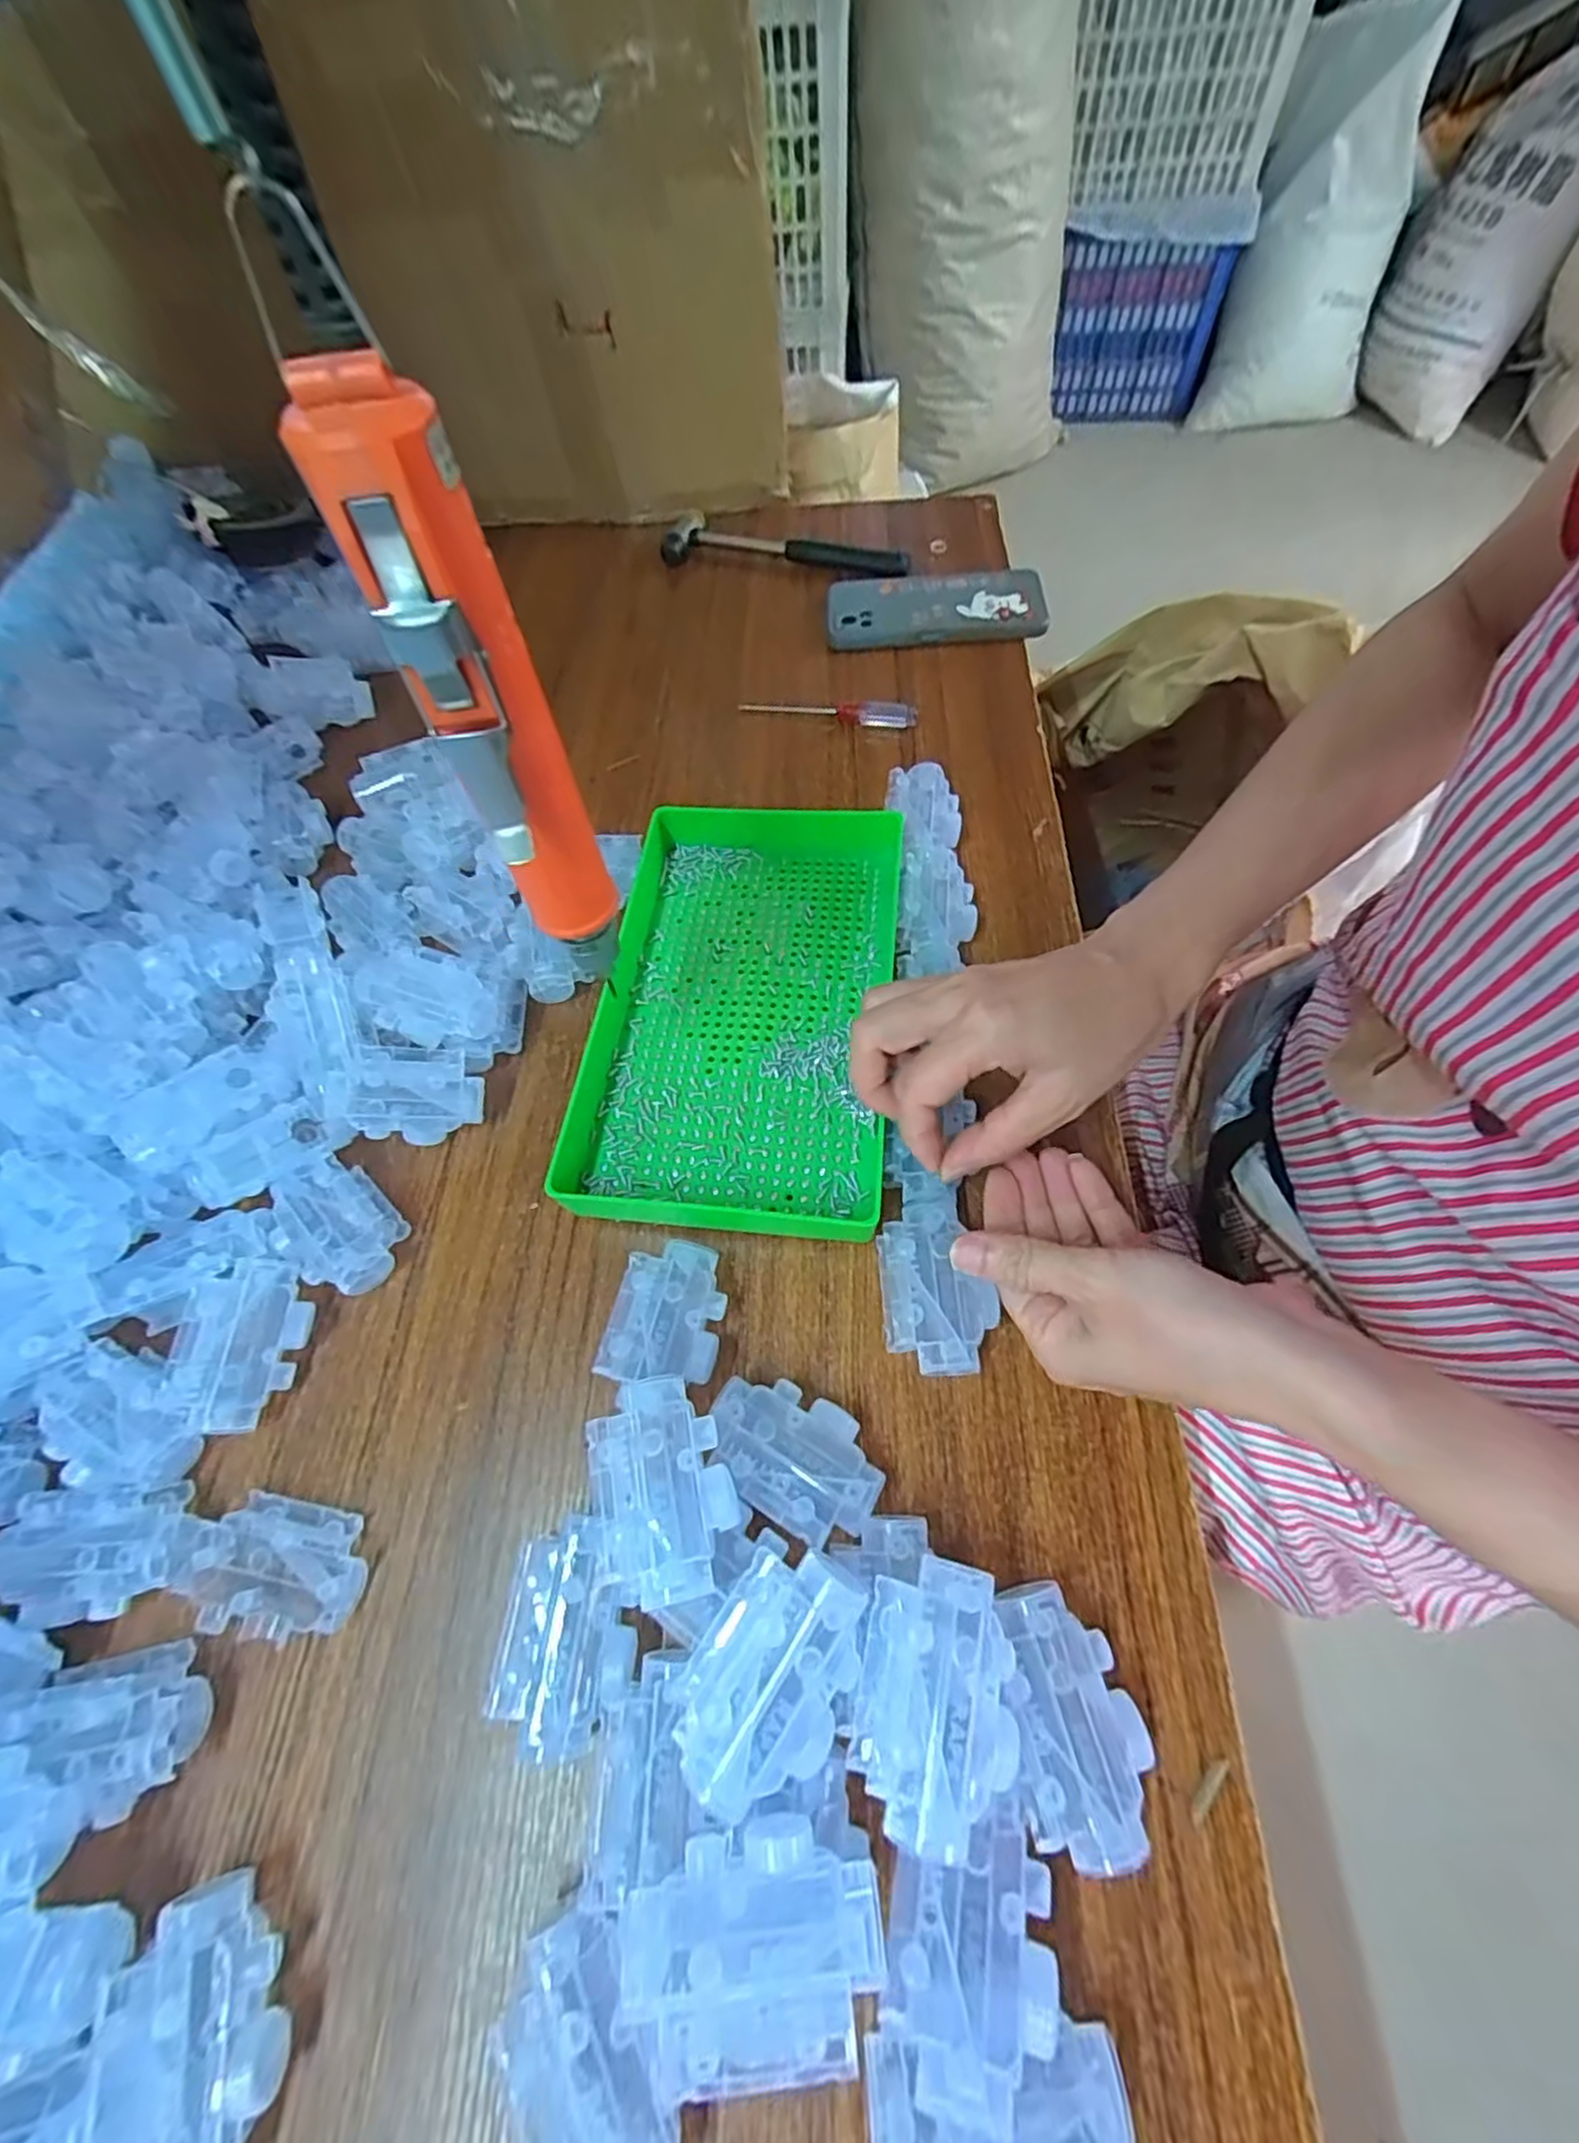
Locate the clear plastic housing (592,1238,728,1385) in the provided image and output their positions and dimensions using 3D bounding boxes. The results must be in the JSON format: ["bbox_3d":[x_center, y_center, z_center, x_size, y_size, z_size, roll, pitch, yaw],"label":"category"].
[{"bbox_3d":[-0.051,0.104,0.317,0.044,0.027,0.058,6,61,8],"label":"clear plastic housing"}]

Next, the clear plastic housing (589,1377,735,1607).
[{"bbox_3d":[-0.047,0.152,0.267,0.049,0.025,0.069,-8,54,-13],"label":"clear plastic housing"}]

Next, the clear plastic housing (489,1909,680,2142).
[{"bbox_3d":[-0.056,0.288,0.212,0.039,0.028,0.068,-28,63,-11],"label":"clear plastic housing"}]

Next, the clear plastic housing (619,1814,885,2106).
[{"bbox_3d":[-0.010,0.238,0.199,0.068,0.018,0.043,-9,60,-1],"label":"clear plastic housing"}]

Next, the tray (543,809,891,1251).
[{"bbox_3d":[-0.024,-0.040,0.389,0.156,0.035,0.249,4,61,7],"label":"tray"}]

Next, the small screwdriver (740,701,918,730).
[{"bbox_3d":[0.027,-0.260,0.526,0.127,0.016,0.018,10,62,10],"label":"small screwdriver"}]

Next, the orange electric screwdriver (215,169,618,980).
[{"bbox_3d":[-0.086,-0.101,0.216,0.031,0.189,0.029,-20,61,-7],"label":"orange electric screwdriver"}]

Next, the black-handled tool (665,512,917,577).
[{"bbox_3d":[-0.004,-0.440,0.623,0.214,0.026,0.051,15,63,13],"label":"black-handled tool"}]

